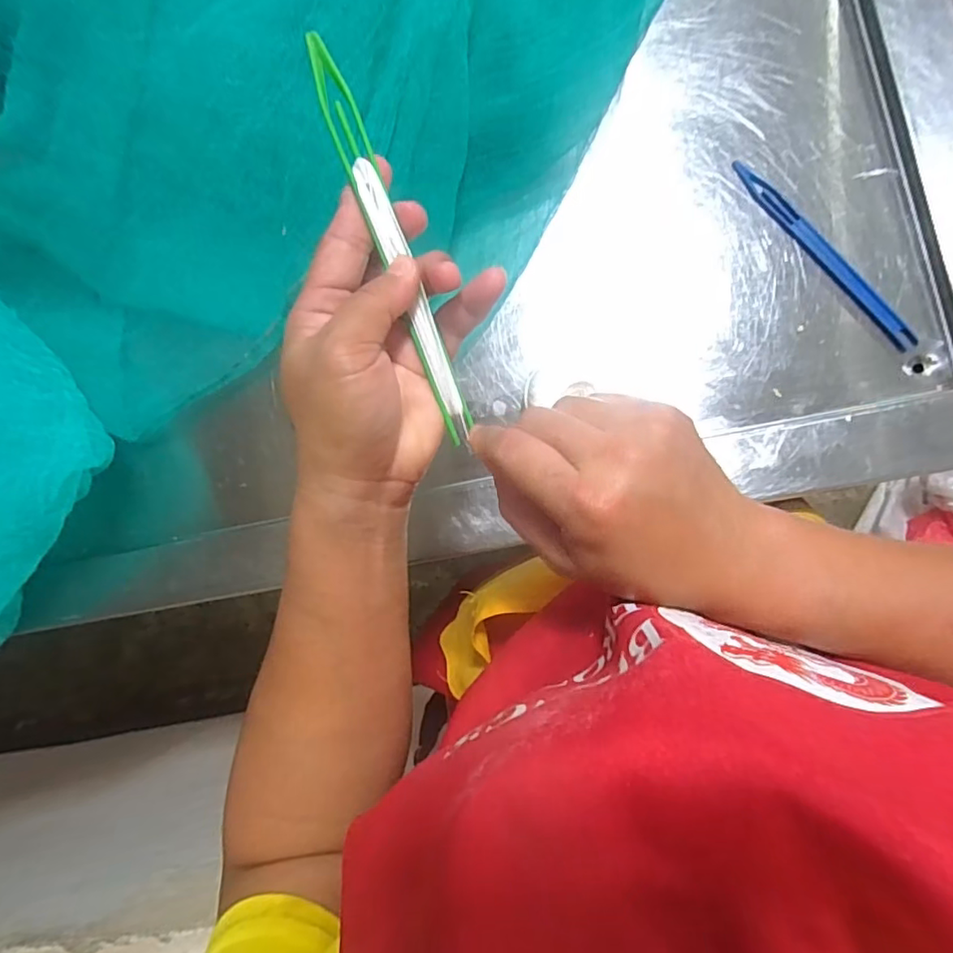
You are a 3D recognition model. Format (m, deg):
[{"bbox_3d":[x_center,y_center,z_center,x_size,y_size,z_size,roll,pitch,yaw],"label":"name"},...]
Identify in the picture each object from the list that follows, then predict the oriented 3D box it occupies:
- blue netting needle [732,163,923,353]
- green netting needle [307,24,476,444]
[{"bbox_3d":[0.251,-0.163,0.416,0.016,0.005,0.180,-38,82,5],"label":"blue netting needle"},{"bbox_3d":[-0.036,-0.099,0.255,0.014,0.006,0.181,-19,101,7],"label":"green netting needle"}]

